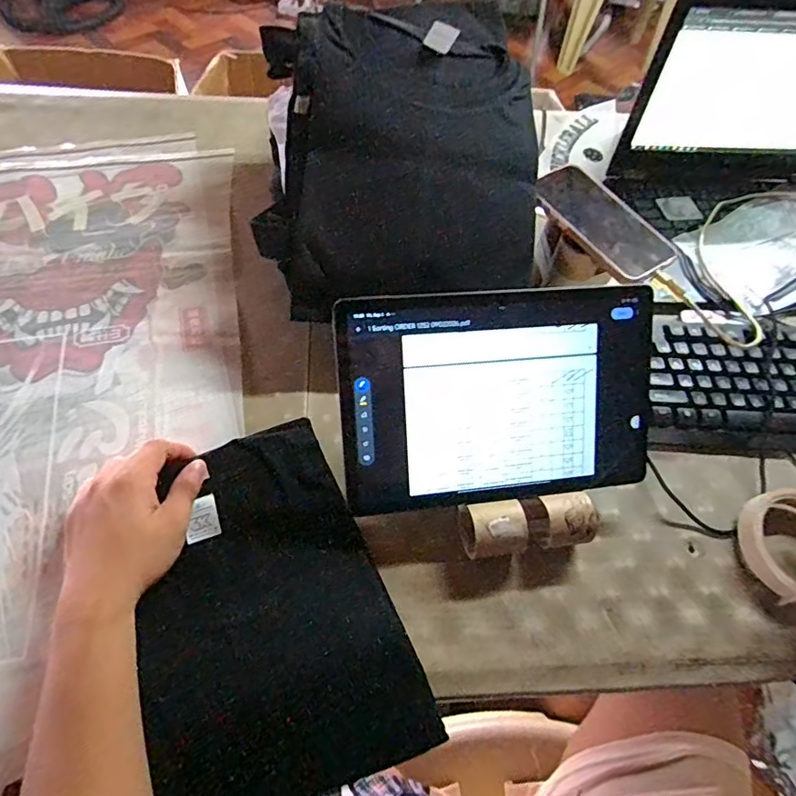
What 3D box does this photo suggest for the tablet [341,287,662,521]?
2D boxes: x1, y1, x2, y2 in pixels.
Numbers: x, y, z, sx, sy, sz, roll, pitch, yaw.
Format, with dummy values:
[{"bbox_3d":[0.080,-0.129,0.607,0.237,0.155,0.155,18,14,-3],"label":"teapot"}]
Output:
[{"bbox_3d":[0.083,-0.001,0.407,0.251,0.013,0.161,-6,101,-10],"label":"tablet"}]

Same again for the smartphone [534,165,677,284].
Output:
[{"bbox_3d":[0.194,-0.168,0.494,0.074,0.016,0.138,-33,67,-21],"label":"smartphone"}]

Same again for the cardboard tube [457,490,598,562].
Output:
[{"bbox_3d":[0.104,0.105,0.422,0.106,0.041,0.045,-1,60,-5],"label":"cardboard tube"}]

